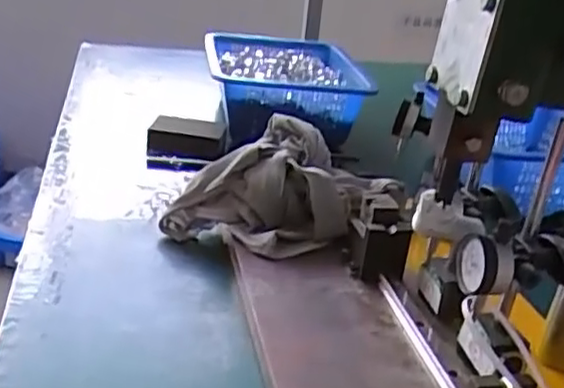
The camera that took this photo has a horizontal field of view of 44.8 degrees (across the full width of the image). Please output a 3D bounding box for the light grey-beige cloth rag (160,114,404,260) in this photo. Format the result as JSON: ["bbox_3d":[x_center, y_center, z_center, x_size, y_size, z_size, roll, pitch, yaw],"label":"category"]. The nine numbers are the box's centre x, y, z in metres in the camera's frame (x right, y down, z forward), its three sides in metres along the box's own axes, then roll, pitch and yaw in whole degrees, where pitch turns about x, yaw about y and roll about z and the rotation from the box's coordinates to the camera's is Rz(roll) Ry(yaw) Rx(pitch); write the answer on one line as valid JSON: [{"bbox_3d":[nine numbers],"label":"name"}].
[{"bbox_3d":[-0.002,-0.004,0.702,0.209,0.100,0.155,-12,28,-34],"label":"light grey-beige cloth rag"}]

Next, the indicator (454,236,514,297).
[{"bbox_3d":[0.128,0.047,0.434,0.022,0.039,0.037,0,24,-13],"label":"indicator"}]

